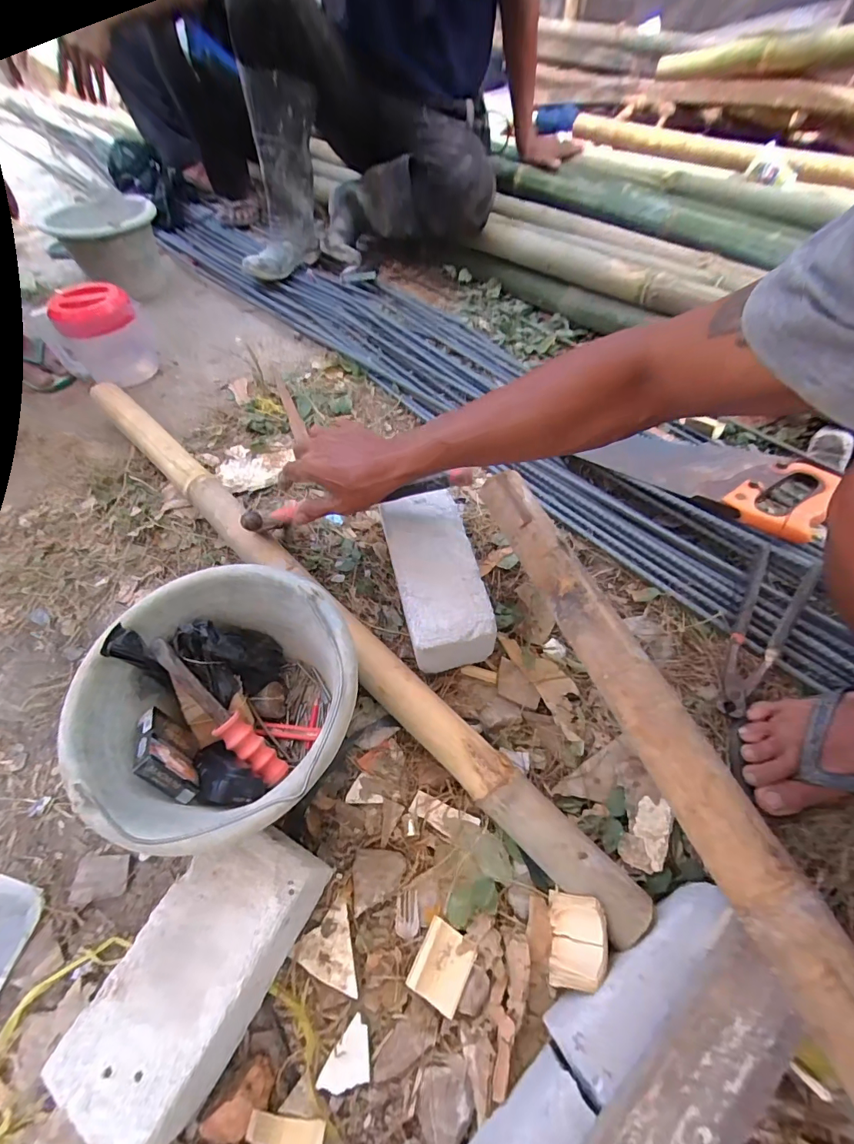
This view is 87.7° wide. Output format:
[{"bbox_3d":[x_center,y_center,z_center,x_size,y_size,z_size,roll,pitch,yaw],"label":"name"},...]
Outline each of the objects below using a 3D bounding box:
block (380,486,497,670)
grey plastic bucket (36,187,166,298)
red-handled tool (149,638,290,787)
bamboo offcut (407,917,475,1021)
[{"bbox_3d":[0.012,0.007,0.584,0.105,0.099,0.228,-11,53,-5],"label":"block"},{"bbox_3d":[-0.793,-0.832,1.129,0.233,0.161,0.238,-25,56,-15],"label":"grey plastic bucket"},{"bbox_3d":[-0.223,0.151,0.473,0.027,0.023,0.194,-43,95,-22],"label":"red-handled tool"},{"bbox_3d":[0.014,0.369,0.417,0.048,0.009,0.056,25,61,17],"label":"bamboo offcut"}]

